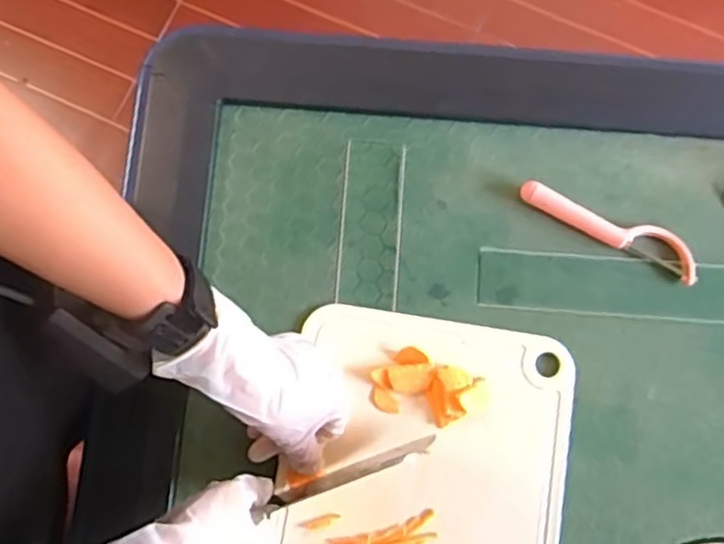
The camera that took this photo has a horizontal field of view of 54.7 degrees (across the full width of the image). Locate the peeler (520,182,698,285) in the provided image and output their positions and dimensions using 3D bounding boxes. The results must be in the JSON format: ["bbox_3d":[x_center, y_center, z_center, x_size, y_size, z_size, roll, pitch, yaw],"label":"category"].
[{"bbox_3d":[0.205,-0.038,0.575,0.154,0.015,0.031,27,79,4],"label":"peeler"}]

